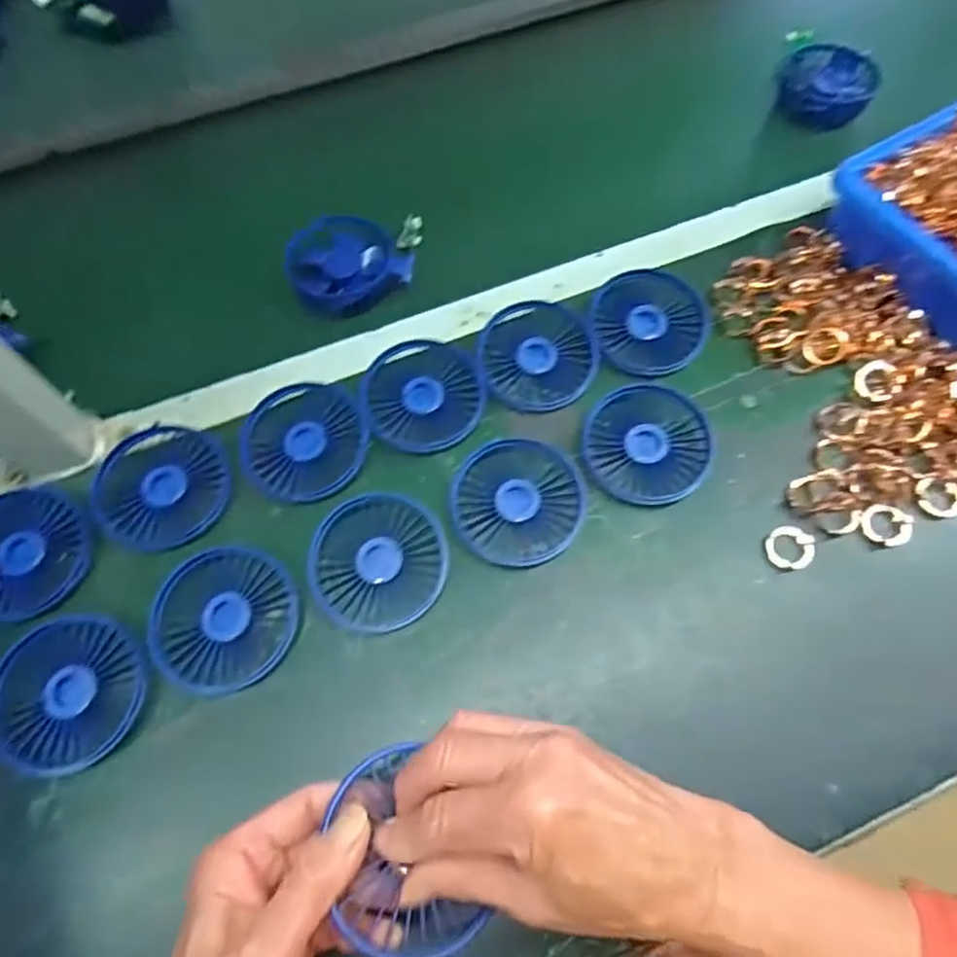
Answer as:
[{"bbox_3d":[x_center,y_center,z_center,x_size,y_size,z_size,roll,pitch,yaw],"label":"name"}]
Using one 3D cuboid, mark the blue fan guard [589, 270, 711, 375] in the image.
[{"bbox_3d":[0.131,-0.120,0.467,0.084,0.013,0.088,-1,64,1],"label":"blue fan guard"}]

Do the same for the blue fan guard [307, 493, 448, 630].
[{"bbox_3d":[-0.064,0.053,0.397,0.085,0.016,0.086,2,64,2],"label":"blue fan guard"}]

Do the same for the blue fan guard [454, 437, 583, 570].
[{"bbox_3d":[0.026,0.015,0.411,0.086,0.011,0.085,-1,64,1],"label":"blue fan guard"}]

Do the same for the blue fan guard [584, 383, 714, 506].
[{"bbox_3d":[0.117,-0.025,0.428,0.083,0.013,0.087,9,65,6],"label":"blue fan guard"}]

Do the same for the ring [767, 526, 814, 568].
[{"bbox_3d":[0.204,0.045,0.399,0.029,0.006,0.027,-1,64,1],"label":"ring"}]

